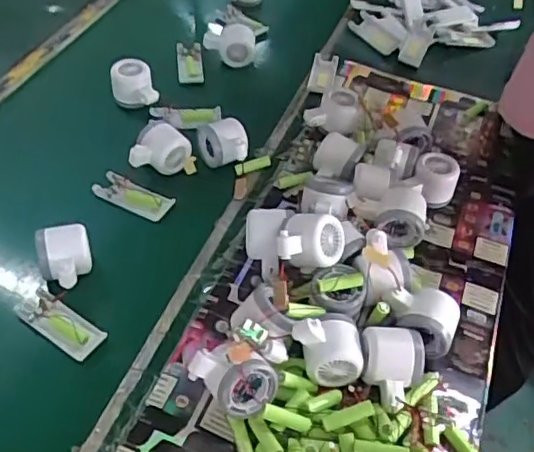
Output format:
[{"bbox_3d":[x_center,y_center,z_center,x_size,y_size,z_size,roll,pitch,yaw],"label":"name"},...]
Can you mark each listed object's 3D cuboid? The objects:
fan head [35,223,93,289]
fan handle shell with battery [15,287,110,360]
[{"bbox_3d":[-0.227,0.039,0.677,0.057,0.044,0.072,-12,50,-16],"label":"fan head"},{"bbox_3d":[-0.224,0.106,0.652,0.099,0.016,0.037,28,51,18],"label":"fan handle shell with battery"}]

